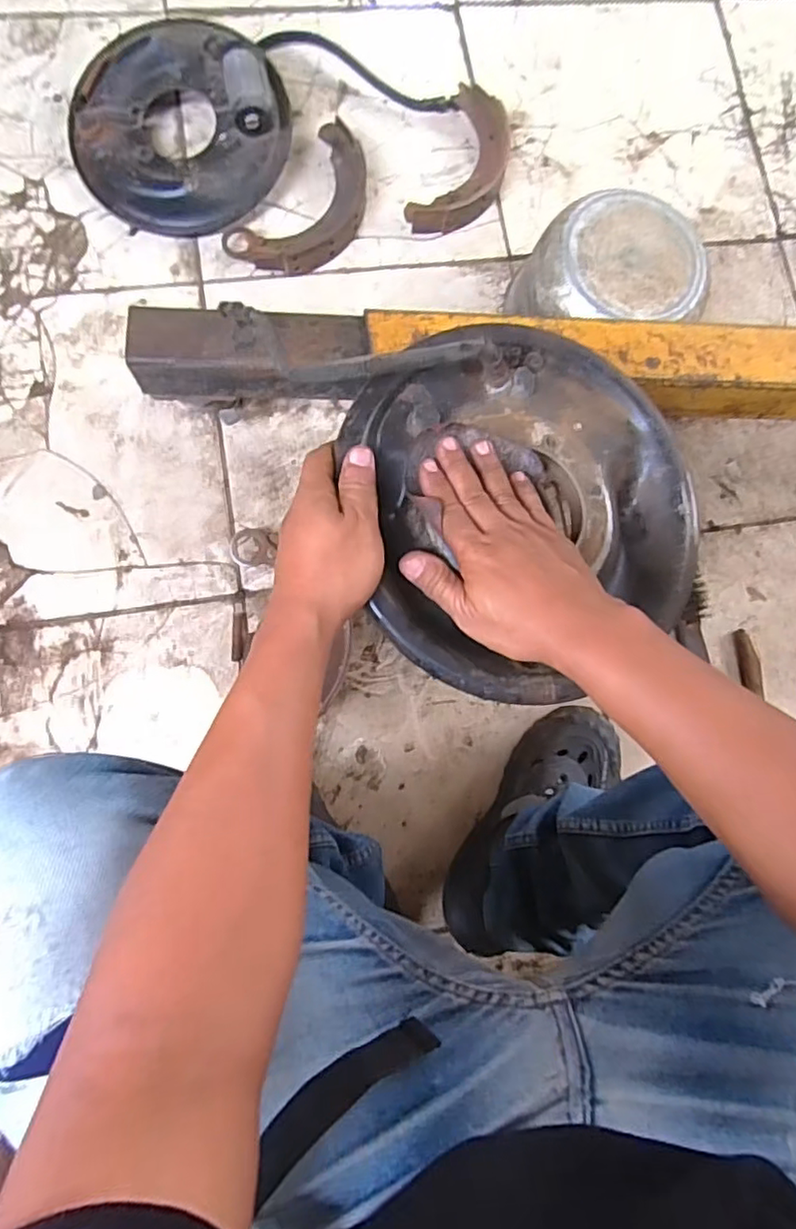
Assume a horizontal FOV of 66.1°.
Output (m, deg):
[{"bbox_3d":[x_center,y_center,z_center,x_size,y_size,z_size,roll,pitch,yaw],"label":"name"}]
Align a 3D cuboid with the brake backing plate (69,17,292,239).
[{"bbox_3d":[-0.272,-0.601,0.753,0.252,0.081,0.230,1,83,-6],"label":"brake backing plate"}]

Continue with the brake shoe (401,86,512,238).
[{"bbox_3d":[0.090,-0.595,0.813,0.103,0.033,0.217,24,82,-3],"label":"brake shoe"}]

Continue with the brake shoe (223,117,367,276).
[{"bbox_3d":[-0.109,-0.517,0.779,0.117,0.031,0.218,38,81,0],"label":"brake shoe"}]

